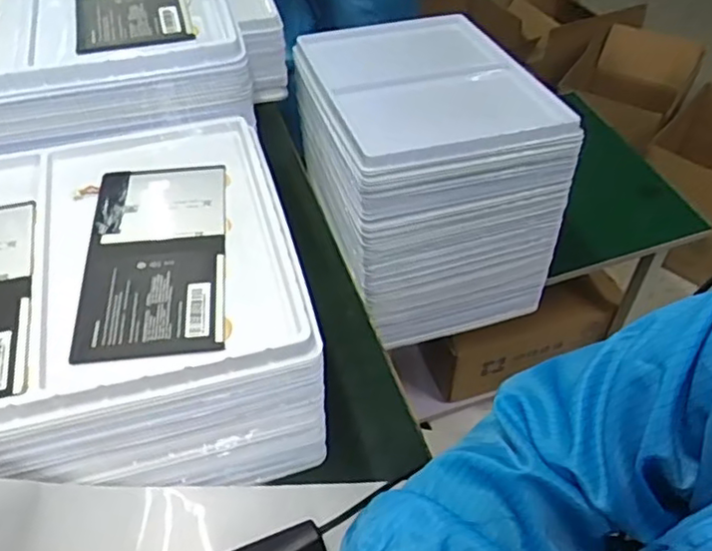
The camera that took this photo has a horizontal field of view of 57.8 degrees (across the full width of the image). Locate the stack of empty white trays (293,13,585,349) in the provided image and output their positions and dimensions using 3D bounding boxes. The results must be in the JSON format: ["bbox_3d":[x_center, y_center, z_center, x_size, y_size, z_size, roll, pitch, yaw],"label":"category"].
[{"bbox_3d":[0.082,-0.146,0.852,0.254,0.285,0.325,-14,50,-11],"label":"stack of empty white trays"}]

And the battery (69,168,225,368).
[{"bbox_3d":[-0.138,-0.020,0.444,0.092,0.007,0.173,-7,49,-5],"label":"battery"}]

